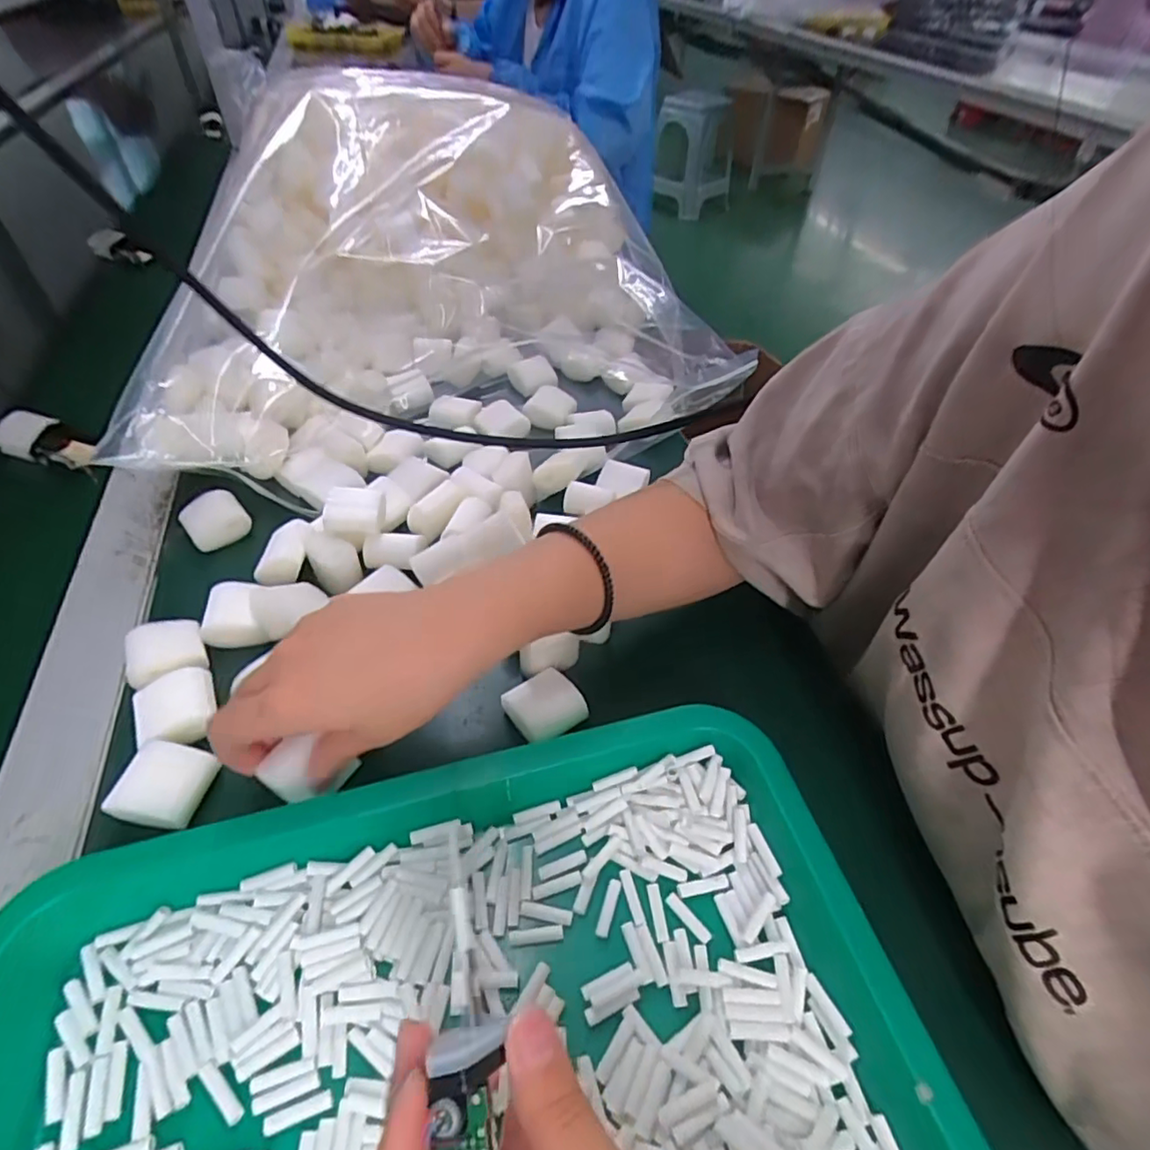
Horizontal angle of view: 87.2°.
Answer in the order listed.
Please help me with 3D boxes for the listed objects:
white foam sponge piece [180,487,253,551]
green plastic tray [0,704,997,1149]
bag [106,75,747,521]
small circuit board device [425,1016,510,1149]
[{"bbox_3d":[-0.246,-0.036,0.414,0.037,0.029,0.031,-34,57,-26],"label":"white foam sponge piece"},{"bbox_3d":[-0.041,0.191,0.200,0.351,0.032,0.258,-14,50,-12],"label":"green plastic tray"},{"bbox_3d":[-0.136,-0.279,0.536,0.426,0.171,0.454,-12,50,-10],"label":"bag"},{"bbox_3d":[-0.024,0.139,0.144,0.016,0.021,0.052,-7,53,-6],"label":"small circuit board device"}]

